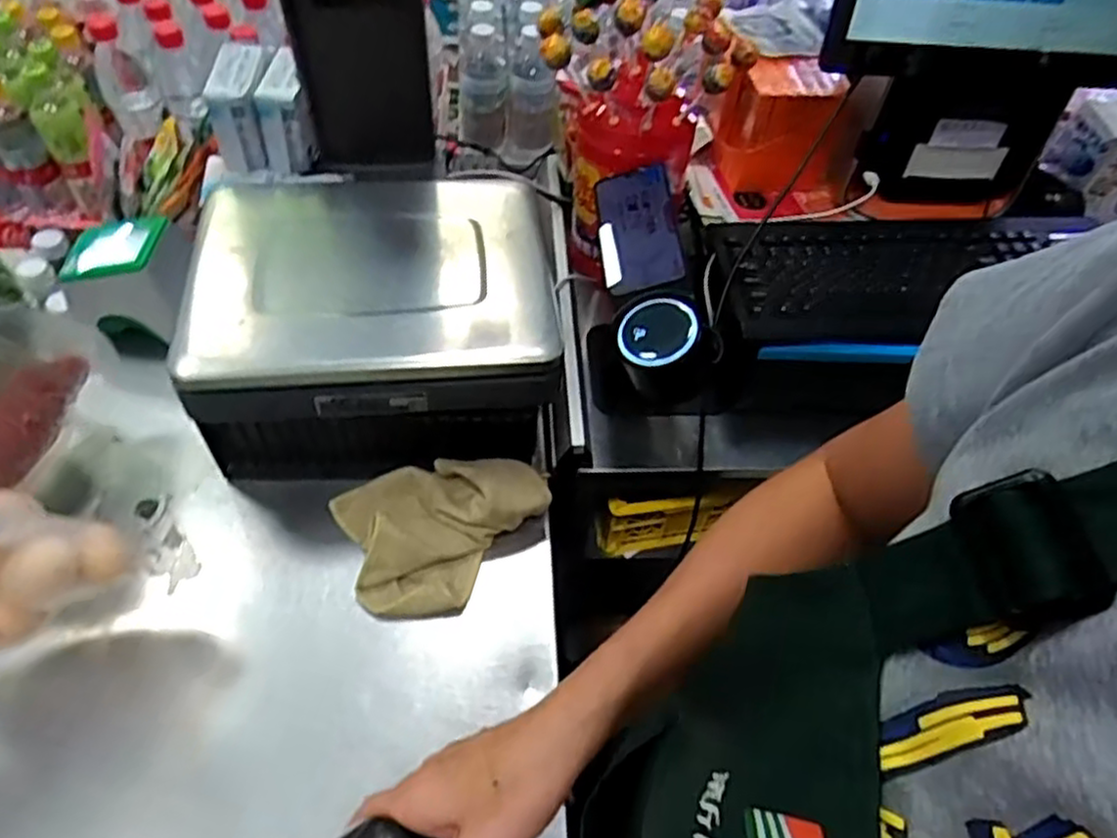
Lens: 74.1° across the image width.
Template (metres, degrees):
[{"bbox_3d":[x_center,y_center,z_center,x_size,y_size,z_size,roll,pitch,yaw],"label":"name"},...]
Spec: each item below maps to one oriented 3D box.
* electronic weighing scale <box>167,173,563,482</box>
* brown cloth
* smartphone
[{"bbox_3d":[-0.182,-0.111,0.750,0.315,0.190,0.293,-5,55,-9],"label":"electronic weighing scale"},{"bbox_3d":[-0.102,0.098,0.698,0.196,0.066,0.147,-16,57,-16],"label":"brown cloth"},{"bbox_3d":[0.075,-0.189,0.715,0.076,0.015,0.157,-13,59,14],"label":"smartphone"}]

